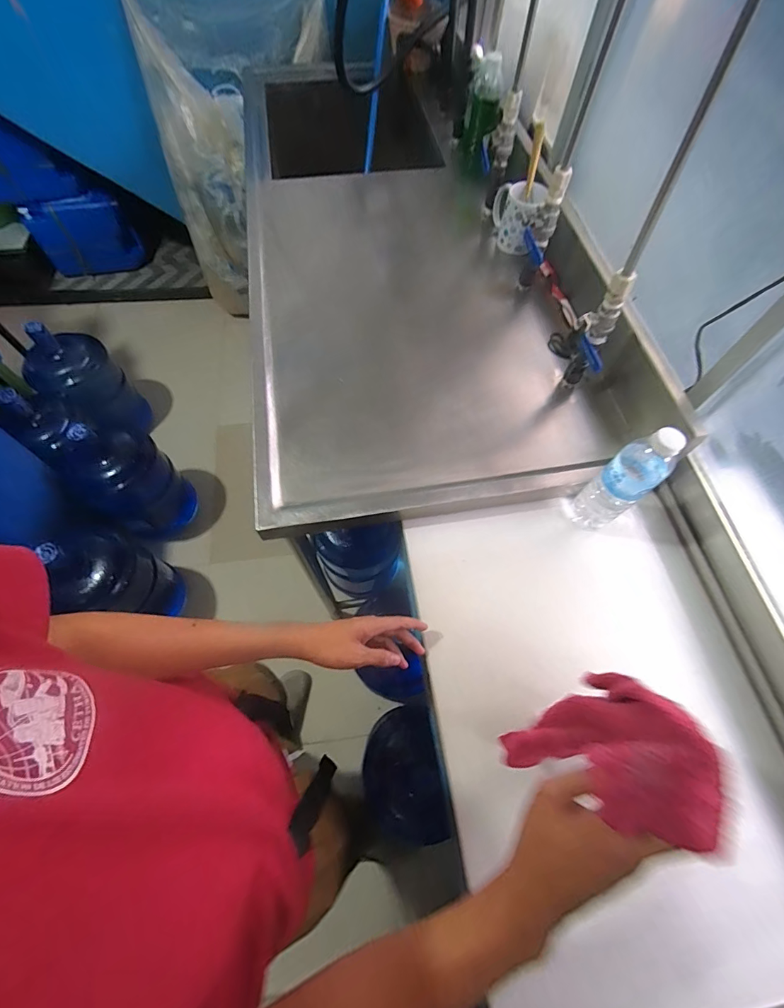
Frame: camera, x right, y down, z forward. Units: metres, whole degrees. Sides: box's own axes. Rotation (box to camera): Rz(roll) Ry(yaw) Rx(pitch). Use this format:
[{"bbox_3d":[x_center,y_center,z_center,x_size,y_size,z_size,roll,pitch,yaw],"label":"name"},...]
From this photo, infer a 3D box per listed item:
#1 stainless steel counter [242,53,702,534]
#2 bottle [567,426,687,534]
[{"bbox_3d":[0.012,-0.570,0.900,0.635,0.096,1.261,-9,65,-6],"label":"stainless steel counter"},{"bbox_3d":[0.321,-0.028,0.579,0.061,0.215,0.065,1,64,-2],"label":"bottle"}]

